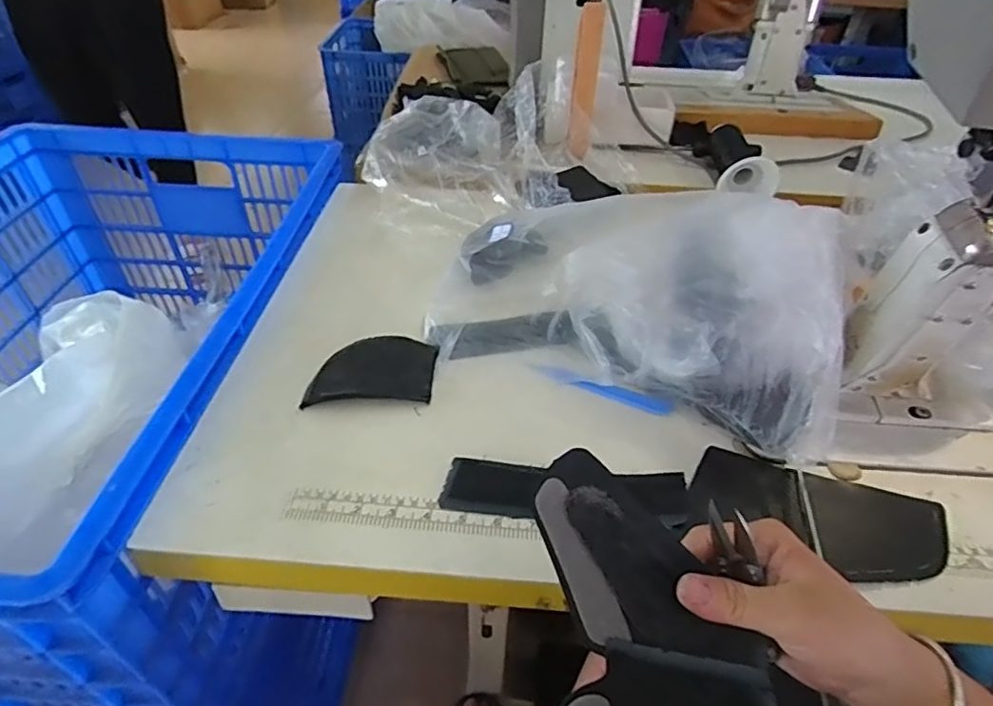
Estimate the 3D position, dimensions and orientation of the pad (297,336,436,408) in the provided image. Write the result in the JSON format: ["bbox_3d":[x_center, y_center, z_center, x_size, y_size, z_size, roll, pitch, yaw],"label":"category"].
[{"bbox_3d":[-0.110,0.015,0.528,0.110,0.013,0.074,-1,43,-4],"label":"pad"}]

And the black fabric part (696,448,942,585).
[{"bbox_3d":[0.236,0.117,0.433,0.177,0.013,0.085,15,44,13],"label":"black fabric part"}]

